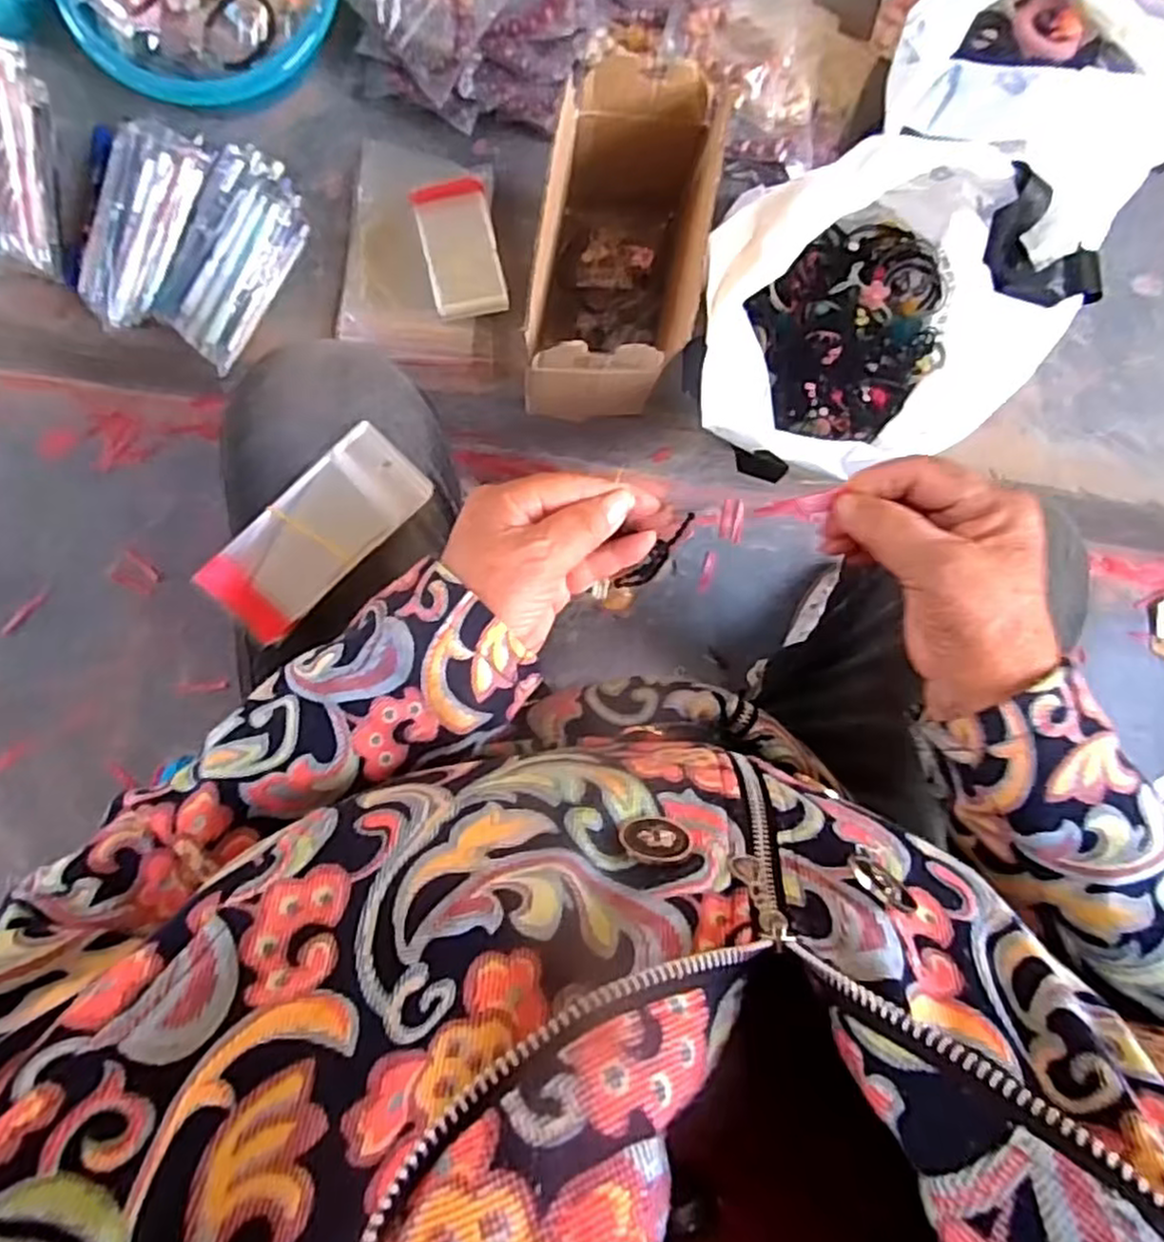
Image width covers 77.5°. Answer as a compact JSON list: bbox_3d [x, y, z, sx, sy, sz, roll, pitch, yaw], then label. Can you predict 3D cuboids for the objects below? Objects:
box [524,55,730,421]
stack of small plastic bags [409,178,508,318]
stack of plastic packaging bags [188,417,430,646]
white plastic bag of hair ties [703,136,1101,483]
[{"bbox_3d":[0.028,-0.290,0.588,0.114,0.170,0.223,10,89,-3],"label":"box"},{"bbox_3d":[-0.111,-0.339,0.659,0.065,0.006,0.117,-14,90,-4],"label":"stack of small plastic bags"},{"bbox_3d":[-0.142,-0.046,0.389,0.123,0.012,0.052,-45,112,-5],"label":"stack of plastic packaging bags"},{"bbox_3d":[0.221,-0.242,0.587,0.268,0.179,0.244,-7,90,-4],"label":"white plastic bag of hair ties"}]

